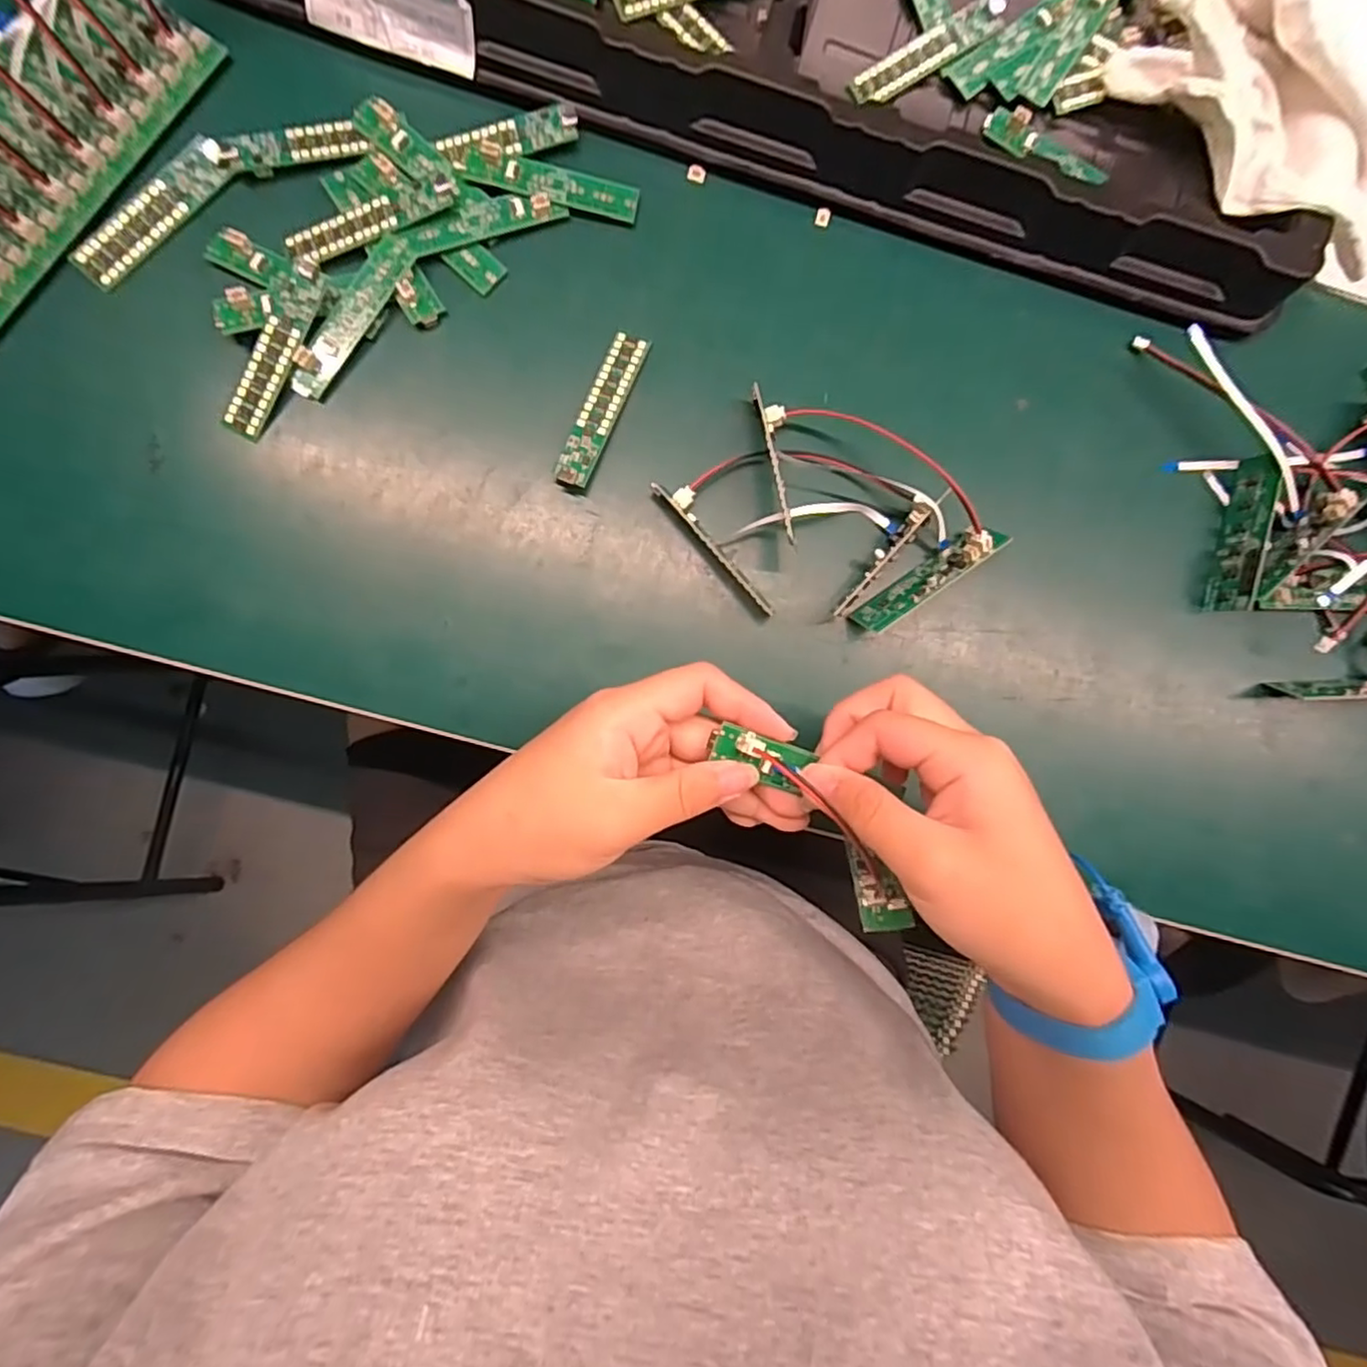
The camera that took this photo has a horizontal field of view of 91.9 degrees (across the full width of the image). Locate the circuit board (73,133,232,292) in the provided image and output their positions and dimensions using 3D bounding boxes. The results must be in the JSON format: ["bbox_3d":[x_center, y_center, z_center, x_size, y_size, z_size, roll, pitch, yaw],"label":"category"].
[{"bbox_3d":[-0.248,-0.220,0.308,0.083,0.009,0.019,-45,117,-2],"label":"circuit board"}]

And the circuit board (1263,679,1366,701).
[{"bbox_3d":[0.340,0.003,0.333,0.074,0.028,0.012,-3,89,-4],"label":"circuit board"}]

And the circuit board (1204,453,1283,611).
[{"bbox_3d":[0.283,-0.076,0.333,0.005,0.023,0.079,18,85,-24],"label":"circuit board"}]

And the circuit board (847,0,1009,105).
[{"bbox_3d":[0.124,-0.317,0.331,0.087,0.007,0.019,-32,91,-4],"label":"circuit board"}]

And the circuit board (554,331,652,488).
[{"bbox_3d":[-0.040,-0.134,0.324,0.017,0.010,0.081,24,87,-3],"label":"circuit board"}]

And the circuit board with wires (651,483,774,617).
[{"bbox_3d":[0.017,-0.067,0.323,0.015,0.016,0.082,-44,92,-4],"label":"circuit board with wires"}]

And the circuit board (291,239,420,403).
[{"bbox_3d":[-0.158,-0.174,0.314,0.017,0.004,0.085,35,90,-23],"label":"circuit board"}]

